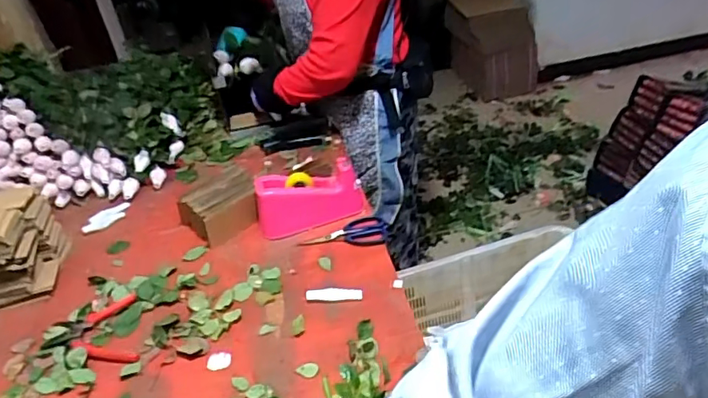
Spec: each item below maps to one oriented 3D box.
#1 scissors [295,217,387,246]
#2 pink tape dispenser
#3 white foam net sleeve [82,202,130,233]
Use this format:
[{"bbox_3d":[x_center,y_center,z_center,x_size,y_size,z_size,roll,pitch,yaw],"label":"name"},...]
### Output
[{"bbox_3d":[-0.018,0.060,1.042,0.164,0.018,0.072,-3,34,5],"label":"scissors"},{"bbox_3d":[-0.087,-0.003,1.069,0.208,0.099,0.085,-15,35,-11],"label":"pink tape dispenser"},{"bbox_3d":[-0.547,0.041,1.206,0.058,0.012,0.111,25,45,38],"label":"white foam net sleeve"}]

